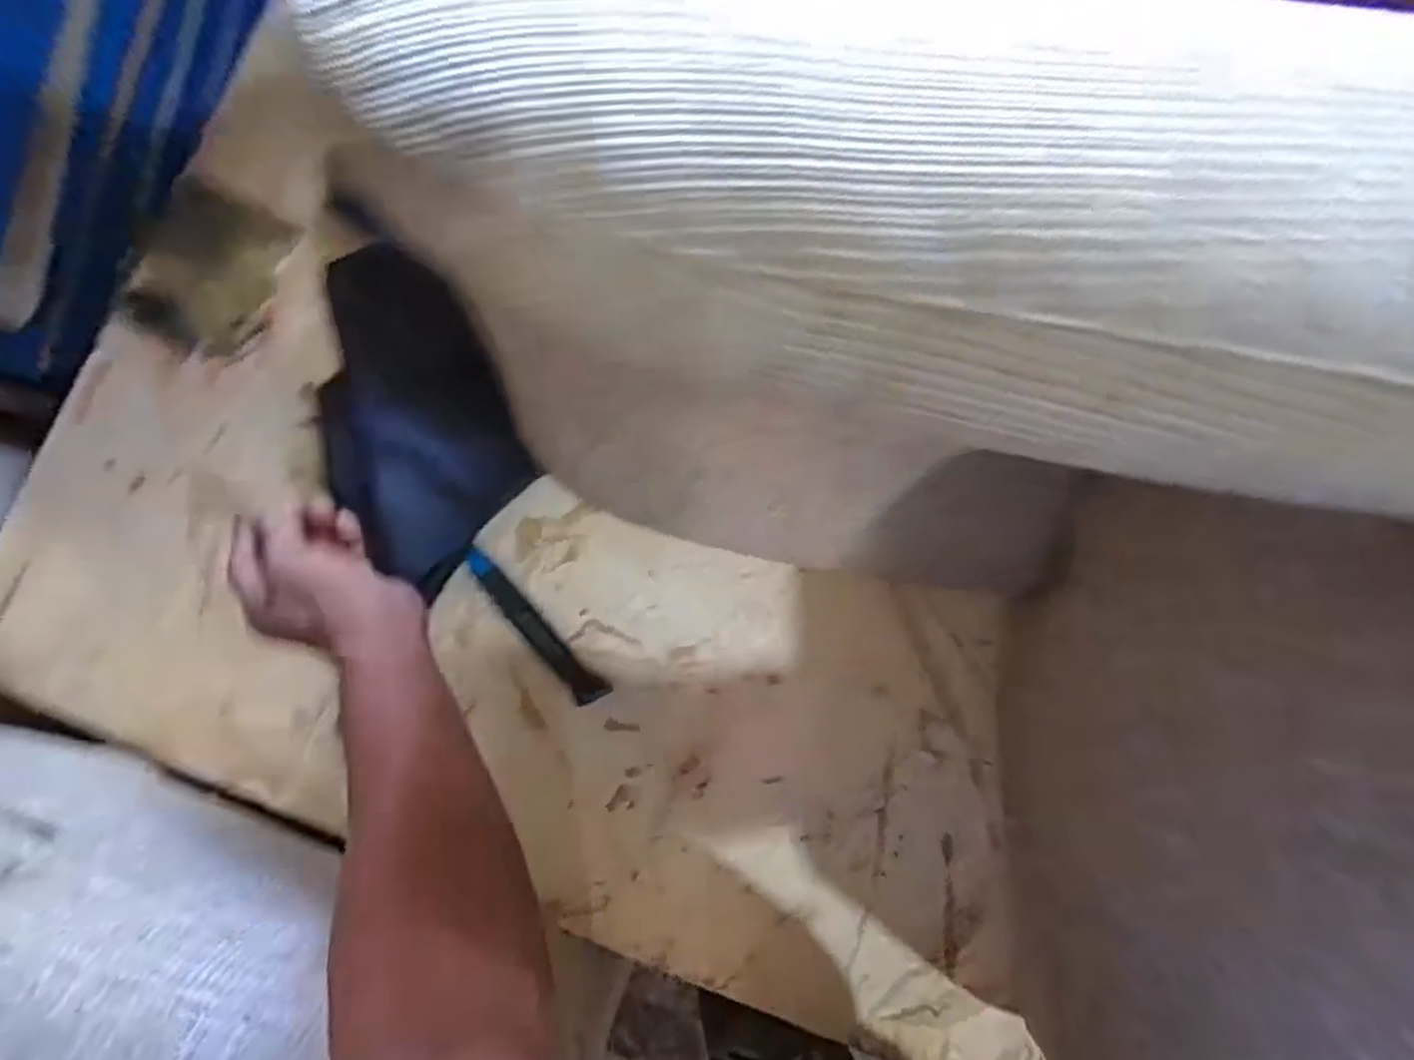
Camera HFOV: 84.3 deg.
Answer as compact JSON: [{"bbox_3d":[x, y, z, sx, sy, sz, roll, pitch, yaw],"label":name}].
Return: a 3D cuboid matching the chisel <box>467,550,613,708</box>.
[{"bbox_3d":[-0.147,0.084,0.664,0.025,0.014,0.163,-41,91,-5],"label":"chisel"}]

